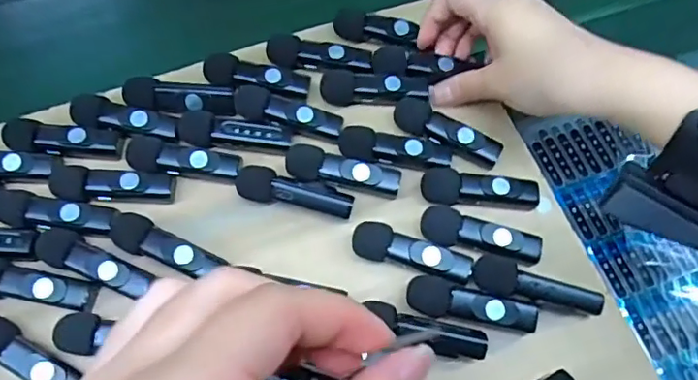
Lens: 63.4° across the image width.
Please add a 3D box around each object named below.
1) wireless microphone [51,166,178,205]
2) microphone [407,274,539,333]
[{"bbox_3d":[-0.129,-0.001,0.308,0.064,0.011,0.020,5,63,3],"label":"wireless microphone"},{"bbox_3d":[0.062,0.059,0.288,0.063,0.020,0.021,8,63,5],"label":"microphone"}]

